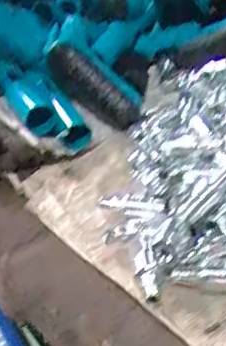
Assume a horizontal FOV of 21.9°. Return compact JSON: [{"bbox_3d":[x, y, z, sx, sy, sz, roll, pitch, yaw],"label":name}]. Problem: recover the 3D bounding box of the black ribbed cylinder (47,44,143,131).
[{"bbox_3d":[-0.019,-0.081,0.570,0.109,0.032,0.027,42,54,19],"label":"black ribbed cylinder"}]

